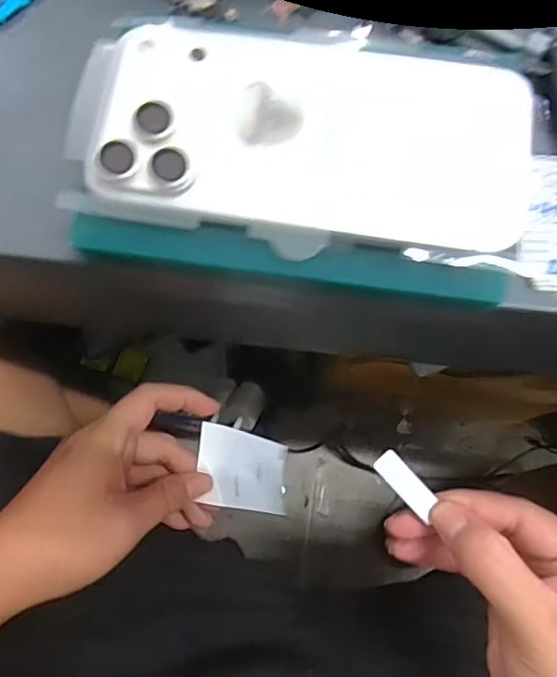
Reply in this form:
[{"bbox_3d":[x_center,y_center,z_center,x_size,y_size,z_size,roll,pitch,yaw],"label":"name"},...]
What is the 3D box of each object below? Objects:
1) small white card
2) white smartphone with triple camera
[{"bbox_3d":[-0.023,0.099,0.402,0.007,0.101,0.055,-21,60,30],"label":"small white card"},{"bbox_3d":[0.013,-0.079,0.203,0.157,0.005,0.080,9,76,0],"label":"white smartphone with triple camera"}]

